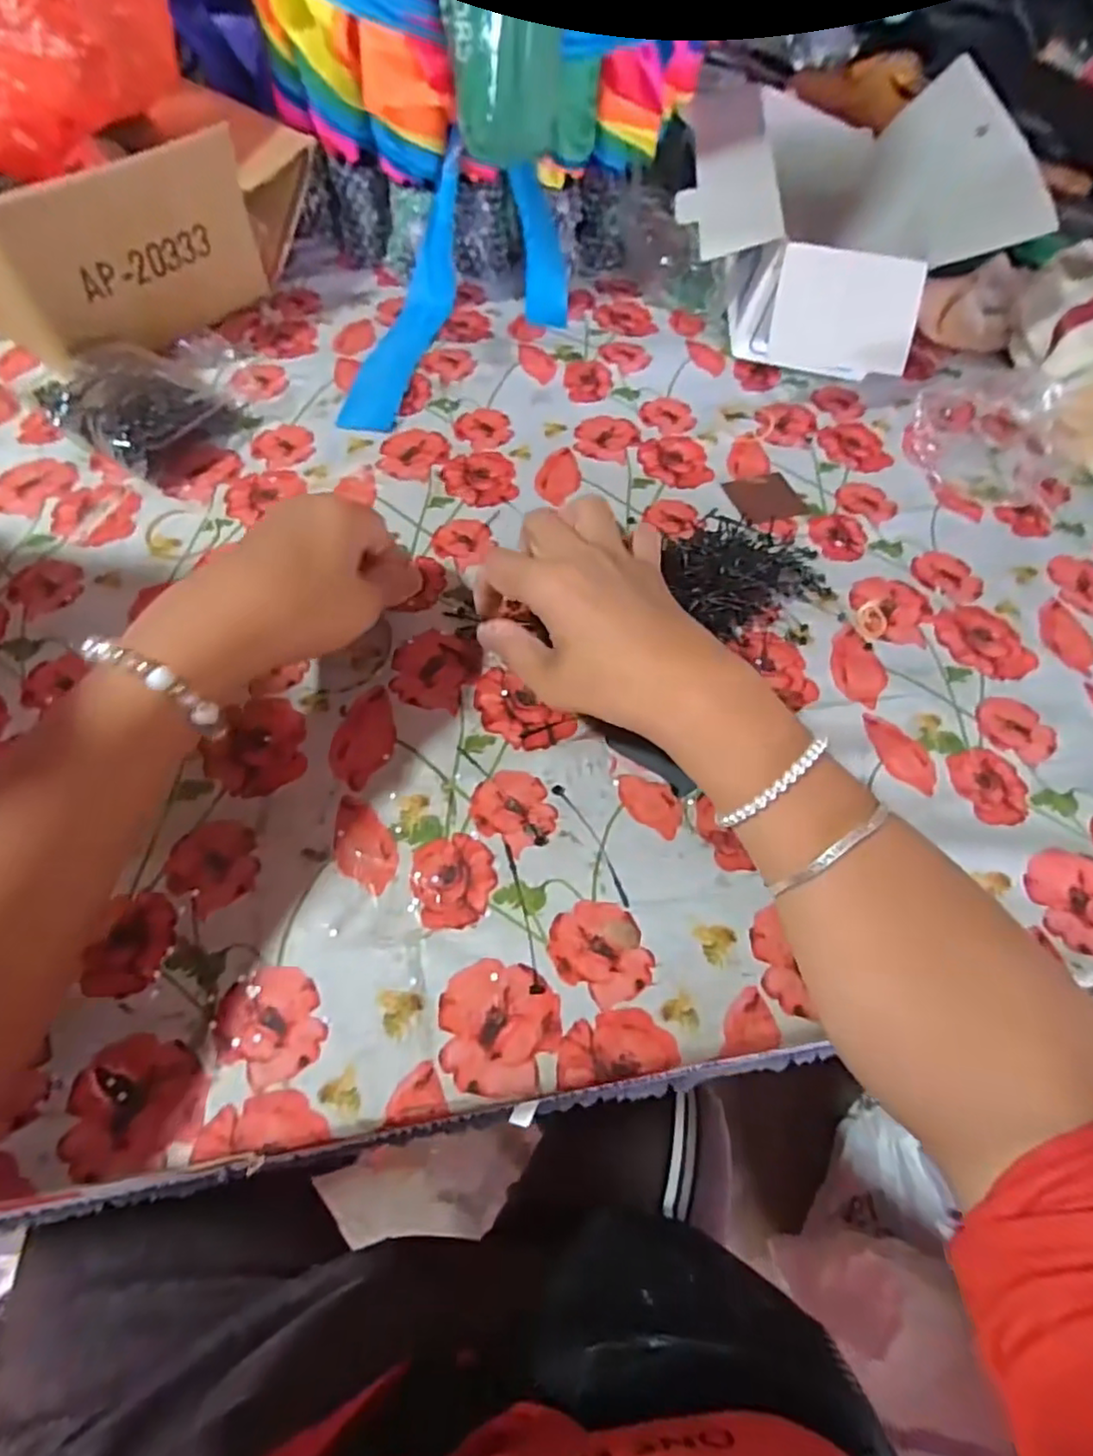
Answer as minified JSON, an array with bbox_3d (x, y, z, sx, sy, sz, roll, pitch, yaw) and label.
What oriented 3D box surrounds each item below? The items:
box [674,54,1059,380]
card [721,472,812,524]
[{"bbox_3d":[0.225,-0.414,0.503,0.234,0.112,0.325,11,60,3],"label":"box"},{"bbox_3d":[0.144,-0.151,0.410,0.046,0.004,0.042,-16,63,-12],"label":"card"}]

